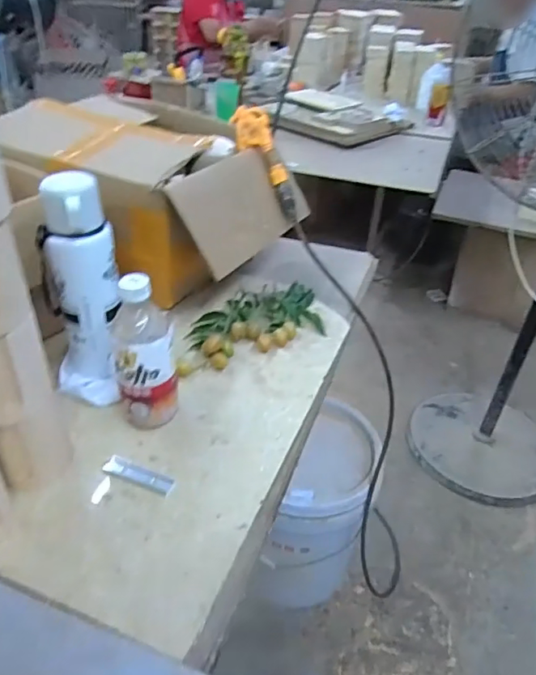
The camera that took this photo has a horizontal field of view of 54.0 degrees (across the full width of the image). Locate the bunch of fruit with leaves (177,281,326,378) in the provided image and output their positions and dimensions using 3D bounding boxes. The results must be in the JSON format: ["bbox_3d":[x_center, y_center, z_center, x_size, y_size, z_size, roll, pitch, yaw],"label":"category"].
[{"bbox_3d":[-0.025,-0.024,0.791,0.256,0.038,0.111,-18,43,-25],"label":"bunch of fruit with leaves"}]

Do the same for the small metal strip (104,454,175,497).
[{"bbox_3d":[-0.142,0.151,0.580,0.082,0.004,0.025,17,40,18],"label":"small metal strip"}]

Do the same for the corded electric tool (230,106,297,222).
[{"bbox_3d":[0.004,-0.288,0.864,0.057,0.194,0.043,-32,11,-36],"label":"corded electric tool"}]

